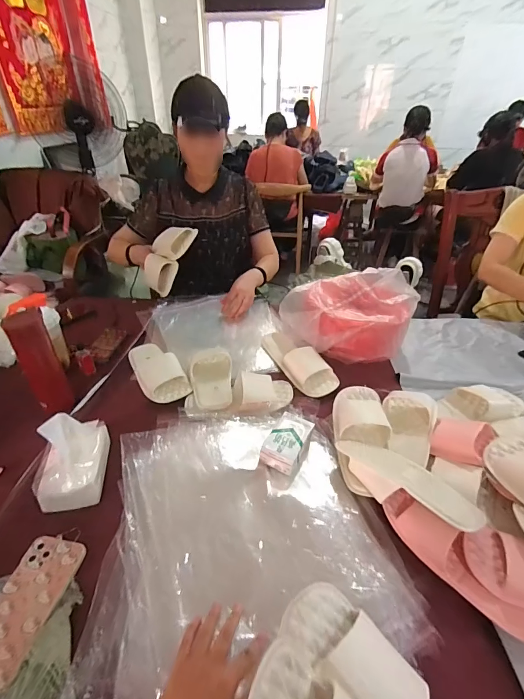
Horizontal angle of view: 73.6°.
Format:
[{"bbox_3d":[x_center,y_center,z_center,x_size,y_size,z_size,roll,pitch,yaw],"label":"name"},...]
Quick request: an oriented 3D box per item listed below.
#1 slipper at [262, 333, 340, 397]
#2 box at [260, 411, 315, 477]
[{"bbox_3d":[0.086,0.022,0.875,0.101,0.049,0.250,-21,41,-28],"label":"slipper"},{"bbox_3d":[0.046,0.172,0.653,0.065,0.036,0.108,18,39,23],"label":"box"}]

